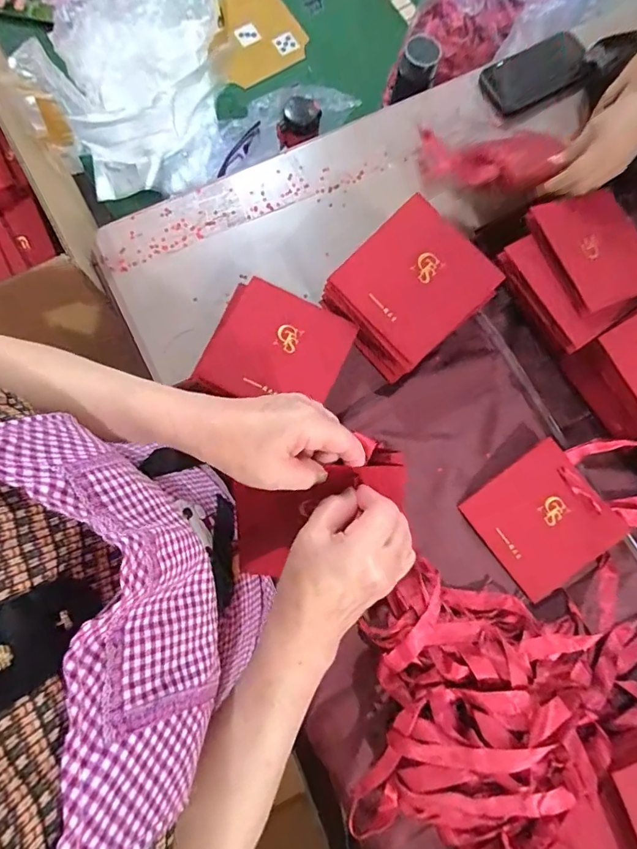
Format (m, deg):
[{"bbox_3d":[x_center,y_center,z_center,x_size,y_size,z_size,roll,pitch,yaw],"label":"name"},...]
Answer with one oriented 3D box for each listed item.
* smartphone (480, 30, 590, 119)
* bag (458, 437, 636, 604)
[{"bbox_3d":[0.307,-0.499,0.657,0.132,0.015,0.075,-22,98,12],"label":"smartphone"},{"bbox_3d":[0.296,0.100,0.549,0.202,0.028,0.152,-35,83,-8],"label":"bag"}]

